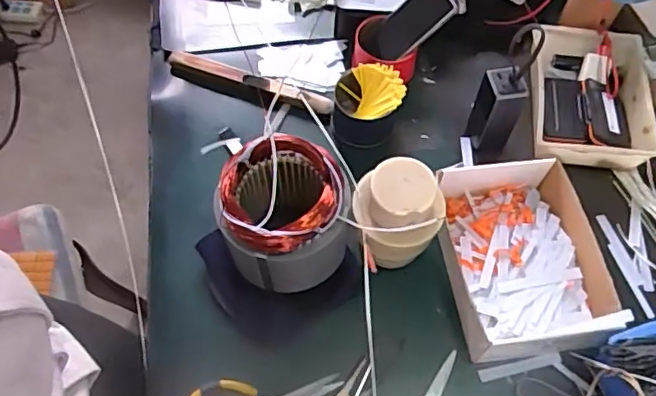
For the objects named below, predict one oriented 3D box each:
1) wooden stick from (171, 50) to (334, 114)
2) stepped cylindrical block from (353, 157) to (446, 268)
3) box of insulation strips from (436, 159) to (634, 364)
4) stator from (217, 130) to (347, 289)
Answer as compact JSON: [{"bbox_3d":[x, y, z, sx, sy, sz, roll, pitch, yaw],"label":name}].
[{"bbox_3d":[-0.130,-0.191,0.912,0.286,0.023,0.026,18,62,11],"label":"wooden stick"},{"bbox_3d":[0.085,0.017,0.707,0.108,0.121,0.099,0,60,1],"label":"stepped cylindrical block"},{"bbox_3d":[0.253,0.076,0.736,0.210,0.063,0.247,-3,60,-1],"label":"box of insulation strips"},{"bbox_3d":[-0.050,0.028,0.694,0.139,0.159,0.138,-9,60,-4],"label":"stator"}]

